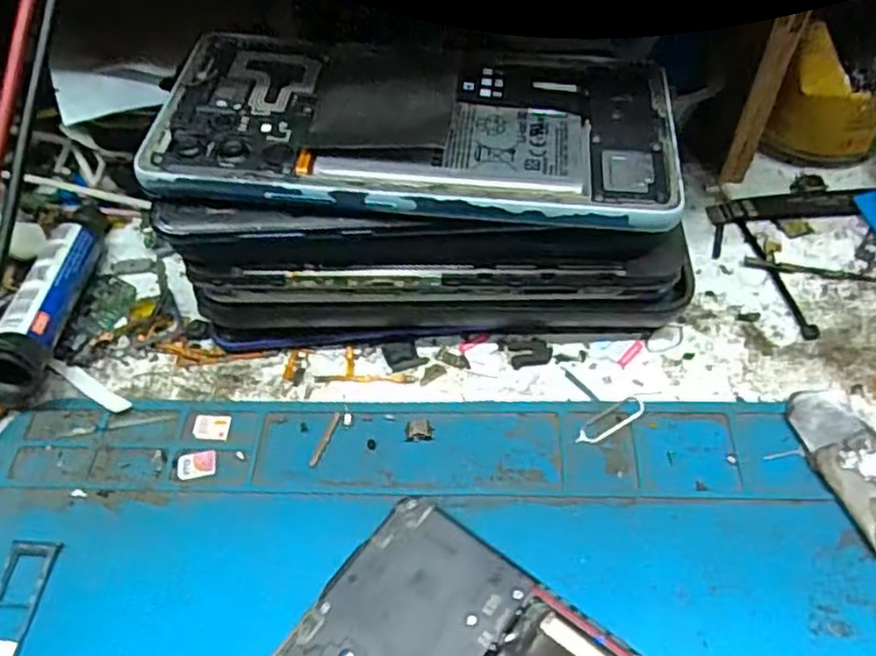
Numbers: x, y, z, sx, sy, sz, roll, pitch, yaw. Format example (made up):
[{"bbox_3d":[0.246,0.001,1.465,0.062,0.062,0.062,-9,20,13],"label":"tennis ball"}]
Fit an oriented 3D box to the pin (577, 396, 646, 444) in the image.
[{"bbox_3d":[0.058,0.031,0.228,0.026,0.004,0.007,-31,57,-17],"label":"pin"}]

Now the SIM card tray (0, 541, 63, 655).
[{"bbox_3d":[-0.127,0.083,0.206,0.016,0.004,0.039,2,54,6],"label":"SIM card tray"}]

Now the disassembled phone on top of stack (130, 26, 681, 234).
[{"bbox_3d":[-0.007,-0.062,0.210,0.153,0.013,0.071,5,56,8],"label":"disassembled phone on top of stack"}]

